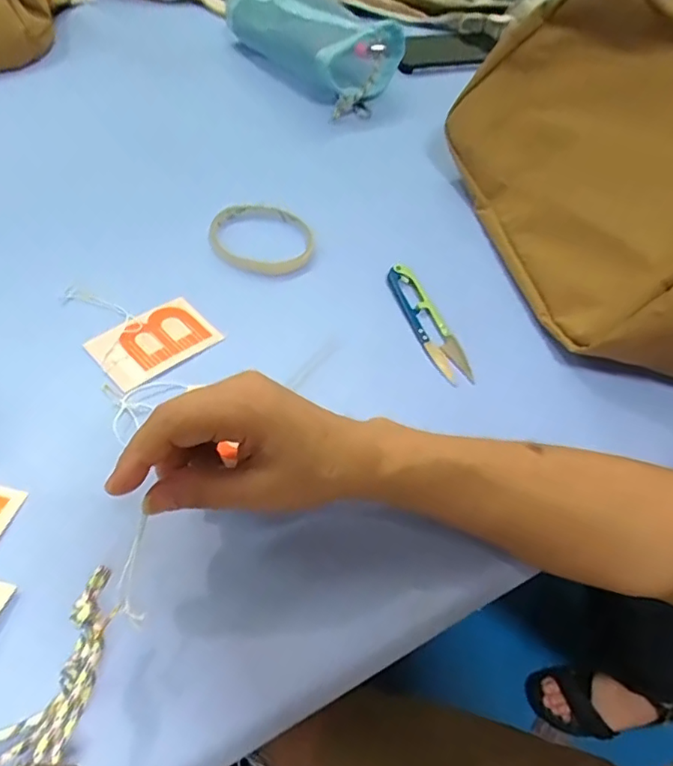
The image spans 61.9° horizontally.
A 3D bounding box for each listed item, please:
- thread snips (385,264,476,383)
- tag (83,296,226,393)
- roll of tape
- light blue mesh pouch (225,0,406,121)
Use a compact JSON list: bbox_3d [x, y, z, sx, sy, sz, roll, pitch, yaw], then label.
[{"bbox_3d":[0.071,-0.045,0.440,0.027,0.015,0.114,-19,63,-10],"label":"thread snips"},{"bbox_3d":[-0.128,-0.032,0.397,0.080,0.009,0.056,-35,64,-30],"label":"tag"},{"bbox_3d":[-0.062,-0.123,0.474,0.086,0.009,0.078,37,58,16],"label":"roll of tape"},{"bbox_3d":[-0.029,-0.408,0.656,0.119,0.069,0.240,-32,61,-26],"label":"light blue mesh pouch"}]

